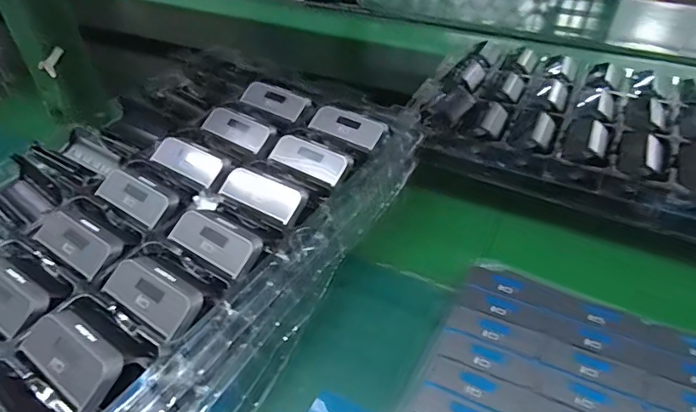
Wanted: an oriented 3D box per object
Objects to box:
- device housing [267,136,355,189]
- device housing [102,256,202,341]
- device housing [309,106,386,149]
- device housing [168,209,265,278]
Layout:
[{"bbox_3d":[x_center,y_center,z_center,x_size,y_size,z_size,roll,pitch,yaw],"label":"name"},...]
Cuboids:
[{"bbox_3d":[-0.034,-0.041,0.429,0.078,0.008,0.031,24,75,31],"label":"device housing"},{"bbox_3d":[-0.131,0.061,0.331,0.077,0.016,0.035,24,73,31],"label":"device housing"},{"bbox_3d":[0.000,-0.075,0.462,0.075,0.011,0.032,26,79,29],"label":"device housing"},{"bbox_3d":[-0.098,0.026,0.365,0.076,0.016,0.035,25,78,31],"label":"device housing"}]

